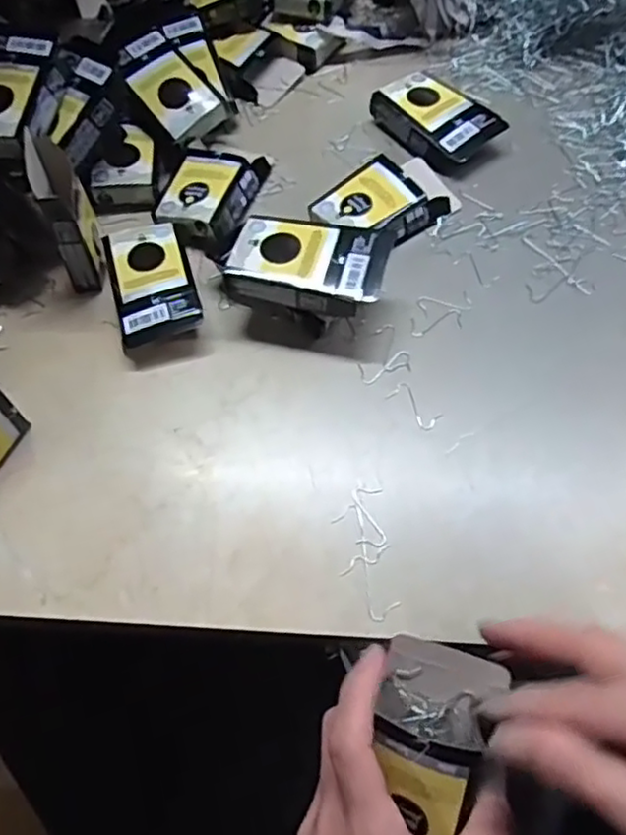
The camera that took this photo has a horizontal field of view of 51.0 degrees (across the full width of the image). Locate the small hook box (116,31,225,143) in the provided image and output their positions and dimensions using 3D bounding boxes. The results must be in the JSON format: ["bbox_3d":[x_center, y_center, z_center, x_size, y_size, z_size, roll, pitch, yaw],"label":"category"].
[{"bbox_3d":[-0.112,-0.256,0.506,0.047,0.014,0.087,-37,83,-10],"label":"small hook box"}]

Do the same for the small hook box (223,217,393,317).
[{"bbox_3d":[-0.003,-0.094,0.421,0.096,0.026,0.058,9,63,9],"label":"small hook box"}]

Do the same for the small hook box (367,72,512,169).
[{"bbox_3d":[0.096,-0.234,0.513,0.061,0.022,0.091,-36,65,-14],"label":"small hook box"}]

